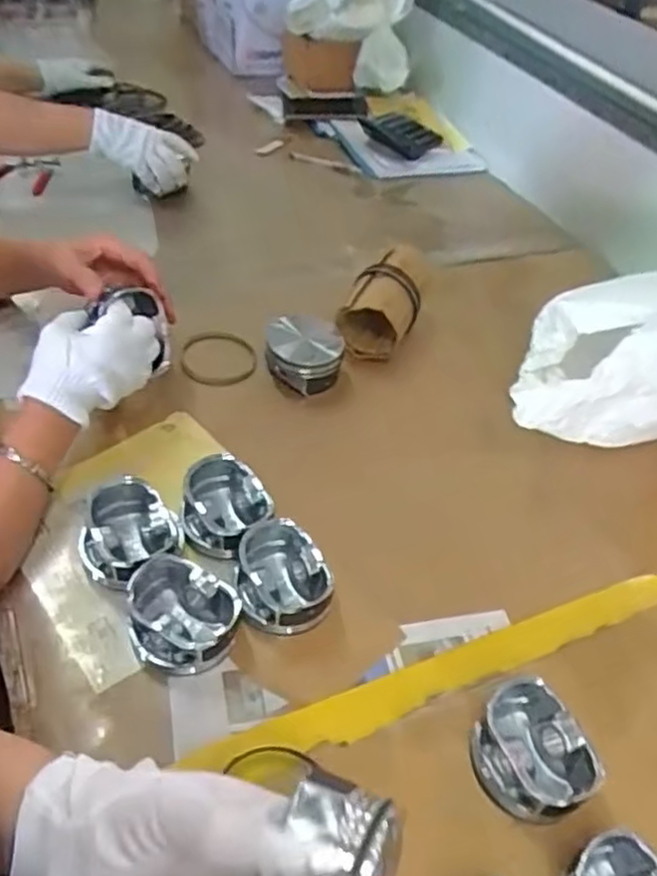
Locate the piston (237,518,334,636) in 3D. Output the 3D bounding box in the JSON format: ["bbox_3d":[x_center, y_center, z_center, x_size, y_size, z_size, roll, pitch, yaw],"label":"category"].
[{"bbox_3d":[-0.039,0.120,0.590,0.076,0.051,0.092,-5,47,-14],"label":"piston"}]

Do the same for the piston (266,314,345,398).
[{"bbox_3d":[-0.027,-0.100,0.791,0.083,0.058,0.090,5,45,-5],"label":"piston"}]

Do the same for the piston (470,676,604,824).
[{"bbox_3d":[0.145,0.228,0.505,0.076,0.047,0.088,-10,48,-19],"label":"piston"}]

